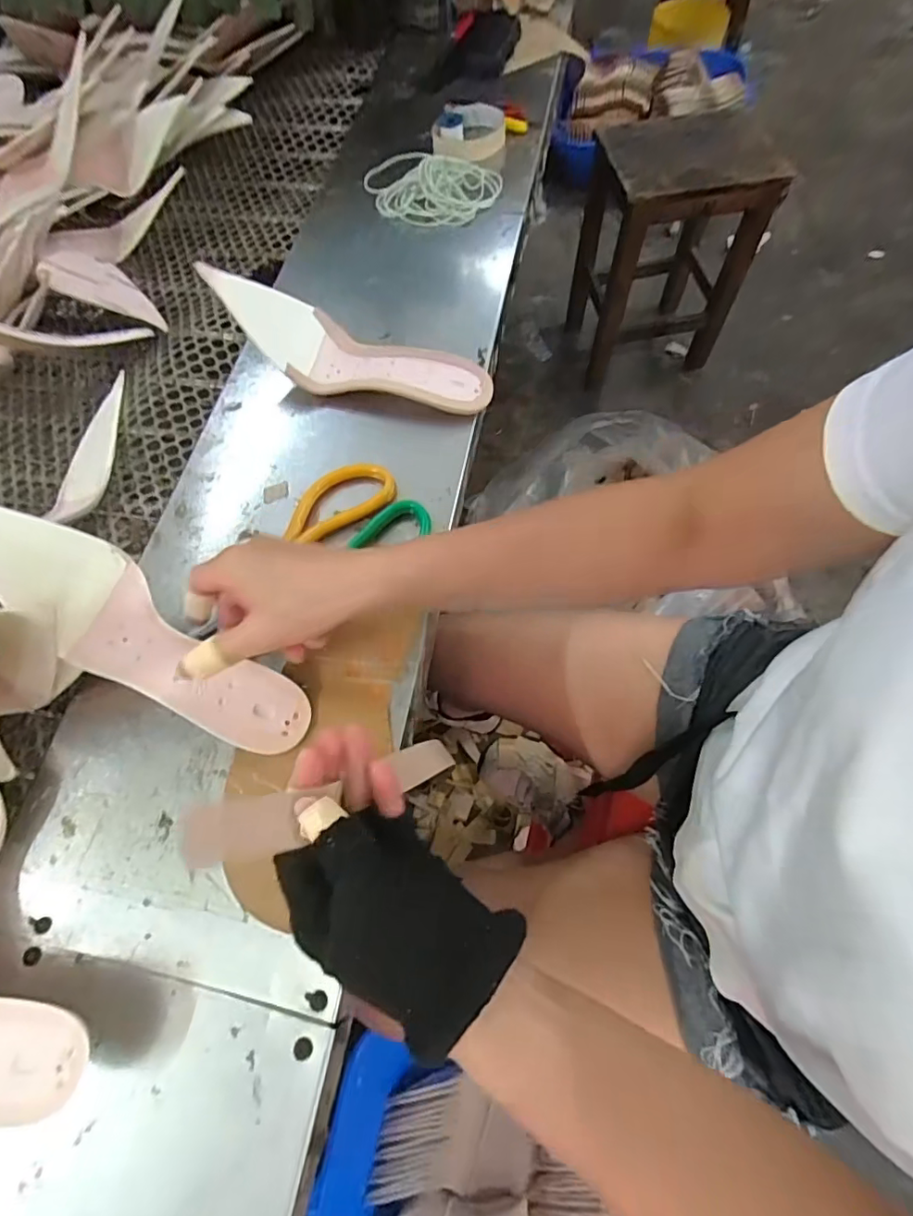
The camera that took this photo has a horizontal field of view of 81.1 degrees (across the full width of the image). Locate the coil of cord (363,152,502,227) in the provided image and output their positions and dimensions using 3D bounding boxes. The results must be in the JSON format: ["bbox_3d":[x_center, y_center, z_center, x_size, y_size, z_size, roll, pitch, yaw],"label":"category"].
[{"bbox_3d":[-0.032,-0.461,0.578,0.150,0.023,0.108,16,68,10],"label":"coil of cord"}]

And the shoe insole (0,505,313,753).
[{"bbox_3d":[-0.205,0.015,0.344,0.240,0.051,0.072,33,71,-2],"label":"shoe insole"}]

